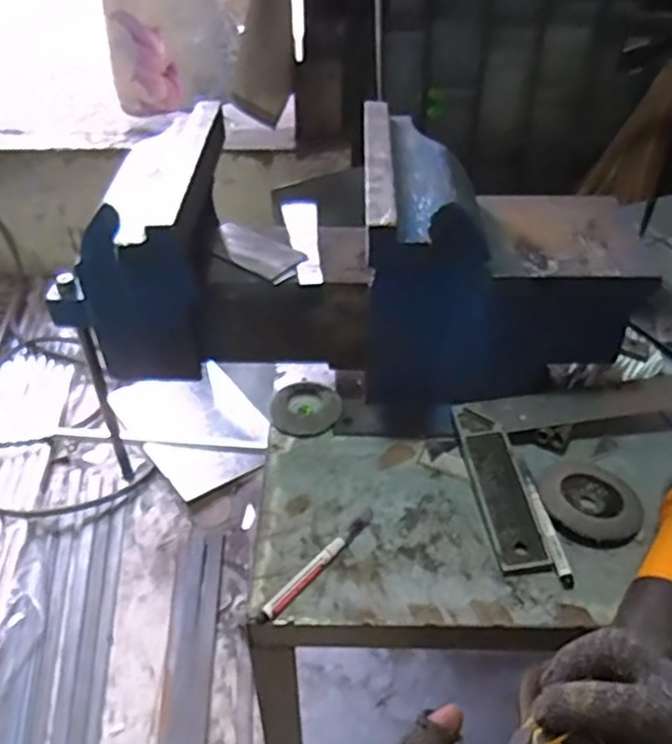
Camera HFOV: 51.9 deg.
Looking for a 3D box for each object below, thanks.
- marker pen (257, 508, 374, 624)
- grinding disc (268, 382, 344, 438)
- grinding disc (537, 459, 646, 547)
[{"bbox_3d":[-0.014,0.167,0.606,0.013,0.014,0.142,30,49,29],"label":"marker pen"},{"bbox_3d":[-0.033,0.039,0.752,0.075,0.017,0.066,-24,48,-28],"label":"grinding disc"},{"bbox_3d":[0.238,0.122,0.651,0.093,0.022,0.096,1,42,-1],"label":"grinding disc"}]

